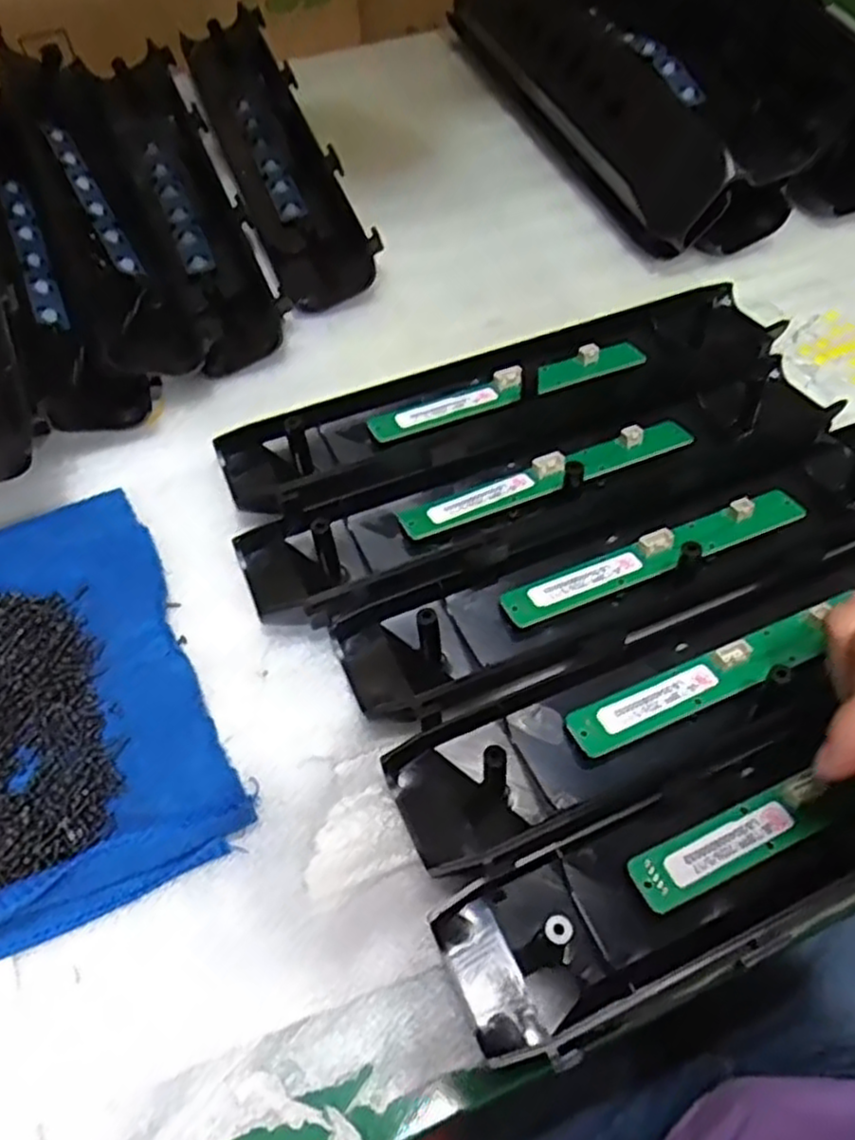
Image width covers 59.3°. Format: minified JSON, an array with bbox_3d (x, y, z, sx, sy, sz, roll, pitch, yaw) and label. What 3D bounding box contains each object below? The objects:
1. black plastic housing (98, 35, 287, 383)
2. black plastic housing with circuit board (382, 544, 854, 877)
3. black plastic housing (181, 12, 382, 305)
[{"bbox_3d":[-0.135,-0.208,0.417,0.053,0.023,0.247,-20,63,-12],"label":"black plastic housing"},{"bbox_3d":[0.115,0.039,0.288,0.265,0.025,0.057,-23,64,-14],"label":"black plastic housing with circuit board"},{"bbox_3d":[-0.092,-0.249,0.442,0.057,0.025,0.256,-19,63,-11],"label":"black plastic housing"}]

